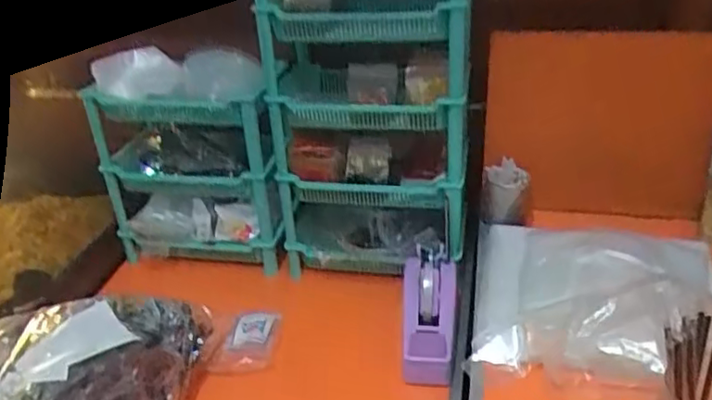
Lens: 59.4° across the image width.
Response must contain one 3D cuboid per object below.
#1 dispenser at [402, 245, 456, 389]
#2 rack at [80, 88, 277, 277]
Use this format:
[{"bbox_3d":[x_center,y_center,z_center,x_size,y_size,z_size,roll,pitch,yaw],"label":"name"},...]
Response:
[{"bbox_3d":[0.111,0.157,0.928,0.078,0.091,0.233,0,28,6],"label":"dispenser"},{"bbox_3d":[-0.307,-0.035,1.114,0.326,0.297,0.107,5,18,12],"label":"rack"}]

